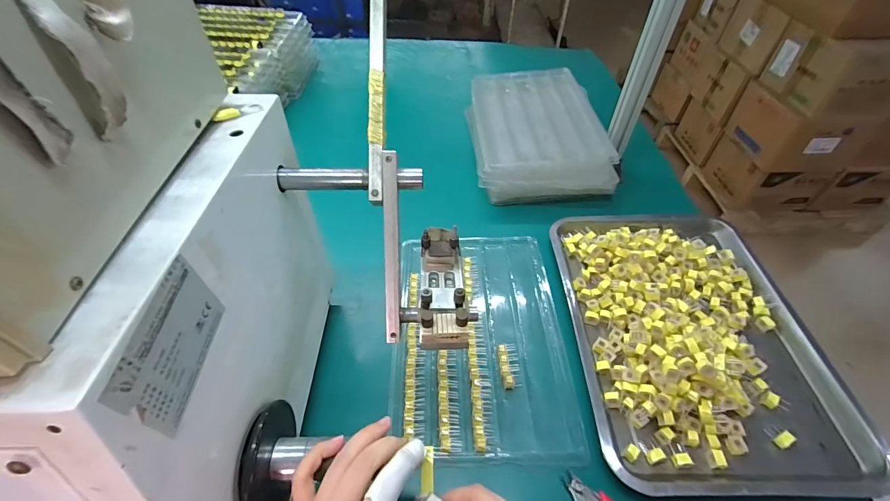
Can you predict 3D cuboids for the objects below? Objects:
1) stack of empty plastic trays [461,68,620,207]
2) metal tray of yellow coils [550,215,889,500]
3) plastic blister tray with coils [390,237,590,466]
[{"bbox_3d":[0.170,-0.230,0.746,0.235,0.083,0.342,2,49,1],"label":"stack of empty plastic trays"},{"bbox_3d":[0.306,0.085,0.498,0.283,0.058,0.395,0,49,-1],"label":"metal tray of yellow coils"},{"bbox_3d":[0.046,0.102,0.511,0.208,0.021,0.316,1,49,0],"label":"plastic blister tray with coils"}]

